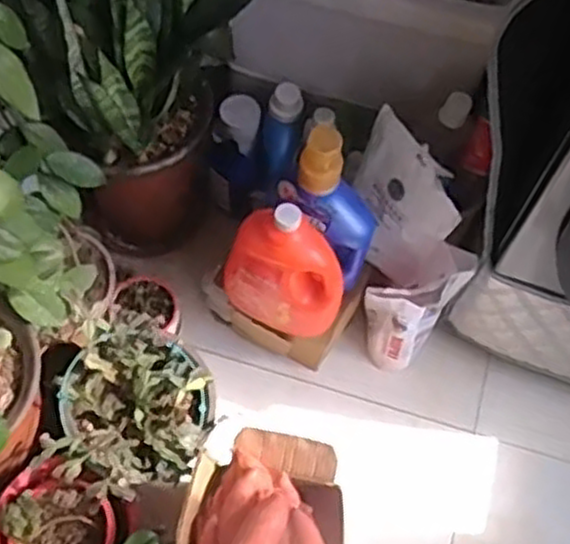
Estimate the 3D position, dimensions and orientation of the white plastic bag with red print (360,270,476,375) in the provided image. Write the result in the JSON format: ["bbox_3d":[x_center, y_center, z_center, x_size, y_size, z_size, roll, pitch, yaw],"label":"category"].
[{"bbox_3d":[0.190,0.058,1.202,0.103,0.240,0.131,41,69,16],"label":"white plastic bag with red print"}]

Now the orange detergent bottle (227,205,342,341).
[{"bbox_3d":[0.002,0.000,1.061,0.168,0.217,0.081,29,66,11],"label":"orange detergent bottle"}]

